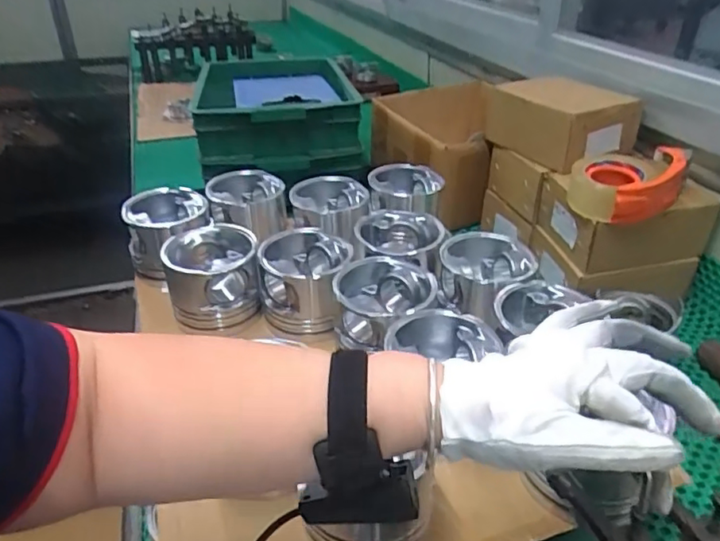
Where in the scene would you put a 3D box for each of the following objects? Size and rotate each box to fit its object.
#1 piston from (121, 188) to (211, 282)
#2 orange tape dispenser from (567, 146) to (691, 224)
[{"bbox_3d":[-0.258,-0.048,0.782,0.107,0.083,0.110,-6,34,-11],"label":"piston"},{"bbox_3d":[0.373,-0.124,0.797,0.165,0.067,0.106,-18,38,-26],"label":"orange tape dispenser"}]

